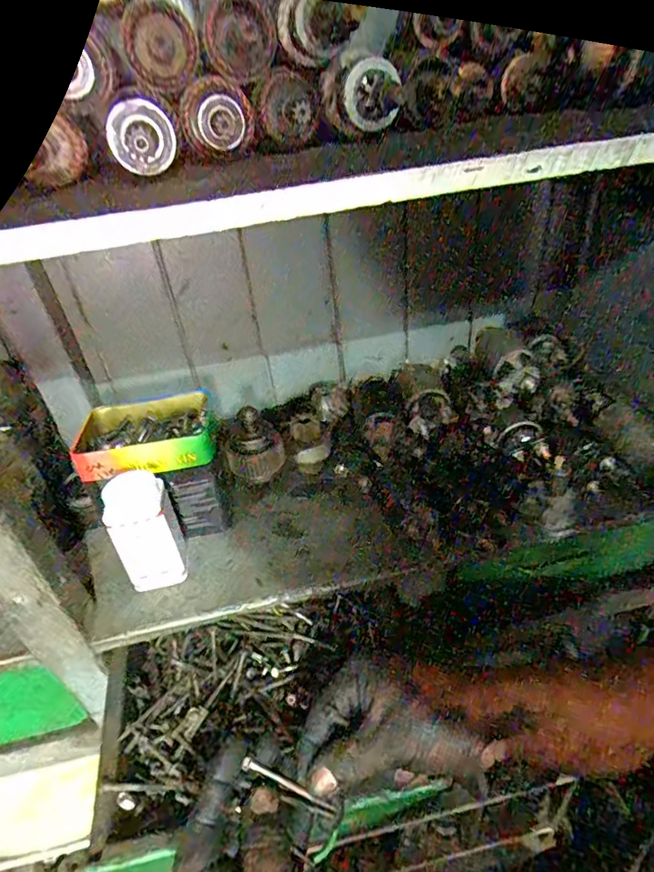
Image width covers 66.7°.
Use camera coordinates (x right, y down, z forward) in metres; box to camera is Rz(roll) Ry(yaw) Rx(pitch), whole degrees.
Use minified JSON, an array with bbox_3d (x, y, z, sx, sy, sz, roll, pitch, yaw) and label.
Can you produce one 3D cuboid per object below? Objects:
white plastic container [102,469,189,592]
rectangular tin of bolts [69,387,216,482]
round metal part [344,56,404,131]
[{"bbox_3d":[-0.163,0.084,0.448,0.050,0.105,0.051,-16,39,-11],"label":"white plastic container"},{"bbox_3d":[-0.176,-0.006,0.489,0.122,0.031,0.108,-13,38,-8],"label":"rectangular tin of bolts"},{"bbox_3d":[0.031,-0.242,0.349,0.040,0.043,0.012,32,54,17],"label":"round metal part"}]

